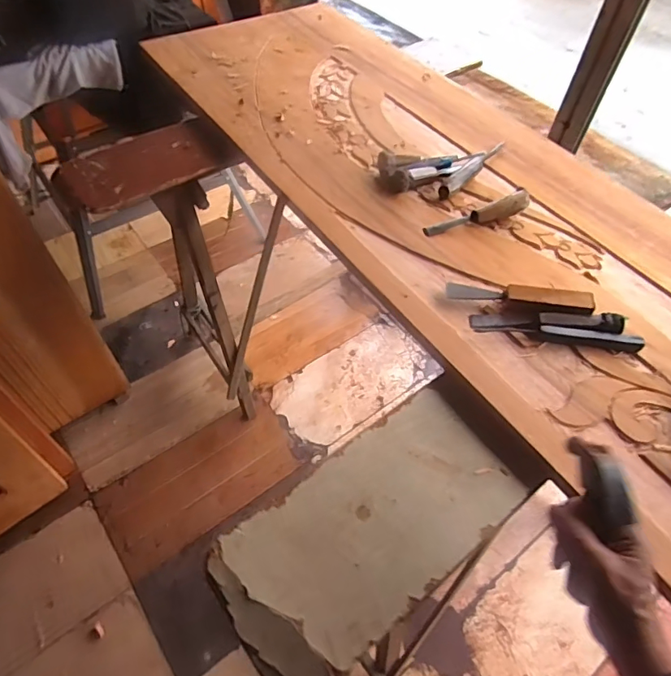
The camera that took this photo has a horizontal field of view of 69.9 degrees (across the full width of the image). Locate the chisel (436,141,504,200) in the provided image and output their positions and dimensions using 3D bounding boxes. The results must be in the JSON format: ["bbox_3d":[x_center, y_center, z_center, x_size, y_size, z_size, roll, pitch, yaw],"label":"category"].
[{"bbox_3d":[0.282,-0.349,0.975,0.233,0.027,0.035,-38,64,-26],"label":"chisel"}]

